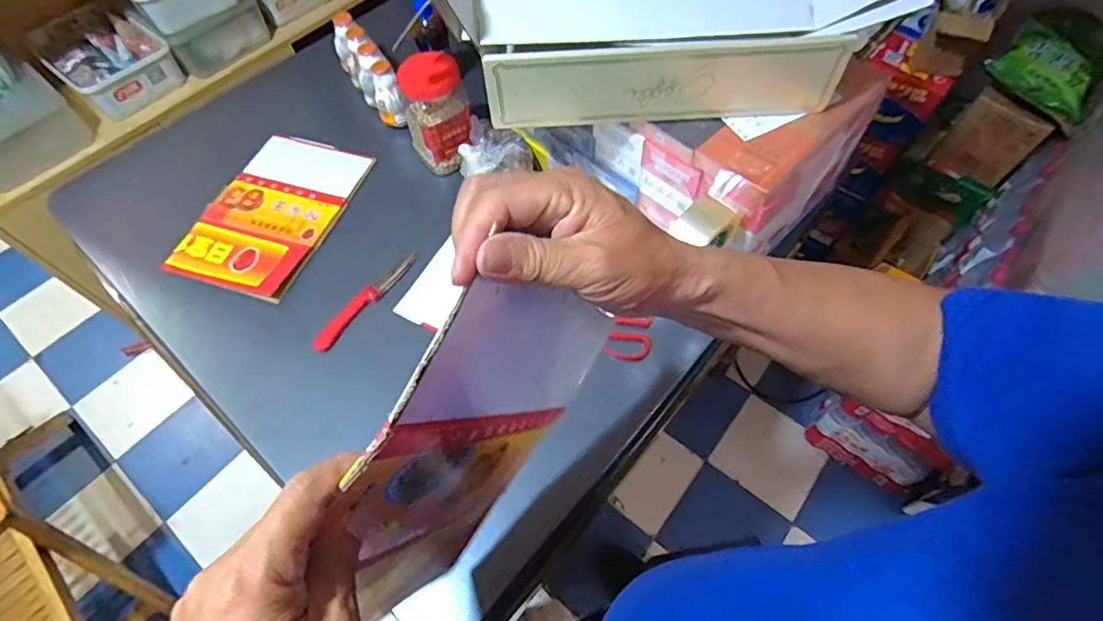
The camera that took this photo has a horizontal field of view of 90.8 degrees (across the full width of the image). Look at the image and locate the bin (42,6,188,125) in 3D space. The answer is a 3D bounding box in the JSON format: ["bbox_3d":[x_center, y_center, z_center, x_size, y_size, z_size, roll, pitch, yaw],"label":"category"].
[{"bbox_3d":[-1.093,-0.615,1.352,0.268,0.100,0.227,35,66,20],"label":"bin"}]

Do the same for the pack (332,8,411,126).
[{"bbox_3d":[-0.329,-0.429,0.992,0.062,0.096,0.267,-28,62,-14],"label":"pack"}]

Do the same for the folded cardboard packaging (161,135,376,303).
[{"bbox_3d":[-0.457,-0.170,0.898,0.200,0.025,0.321,15,61,10],"label":"folded cardboard packaging"}]

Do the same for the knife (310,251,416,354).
[{"bbox_3d":[-0.270,-0.016,0.793,0.028,0.018,0.190,34,66,20],"label":"knife"}]

